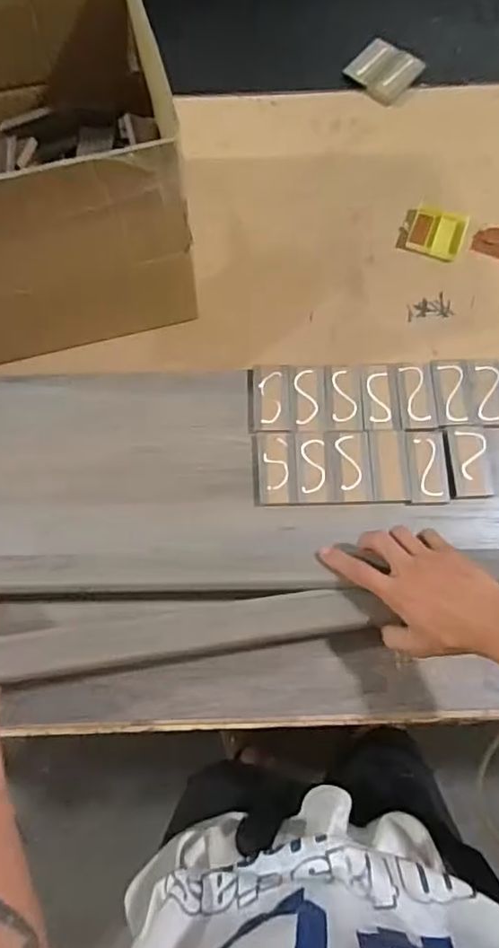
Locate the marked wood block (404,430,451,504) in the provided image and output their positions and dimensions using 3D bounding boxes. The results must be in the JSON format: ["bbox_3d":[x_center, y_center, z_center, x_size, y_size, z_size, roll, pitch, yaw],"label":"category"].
[{"bbox_3d":[0.192,-0.008,0.617,0.043,0.005,0.080,-2,72,-1],"label":"marked wood block"}]

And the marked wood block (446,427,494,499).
[{"bbox_3d":[0.238,-0.013,0.616,0.042,0.008,0.076,-2,72,-2],"label":"marked wood block"}]

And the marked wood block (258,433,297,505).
[{"bbox_3d":[0.030,-0.006,0.617,0.040,0.005,0.078,-1,72,-1],"label":"marked wood block"}]

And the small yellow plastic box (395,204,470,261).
[{"bbox_3d":[0.229,-0.303,0.713,0.074,0.013,0.065,23,73,6],"label":"small yellow plastic box"}]

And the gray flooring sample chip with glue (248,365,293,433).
[{"bbox_3d":[0.023,-0.086,0.641,0.048,0.007,0.084,-1,72,-1],"label":"gray flooring sample chip with glue"}]

